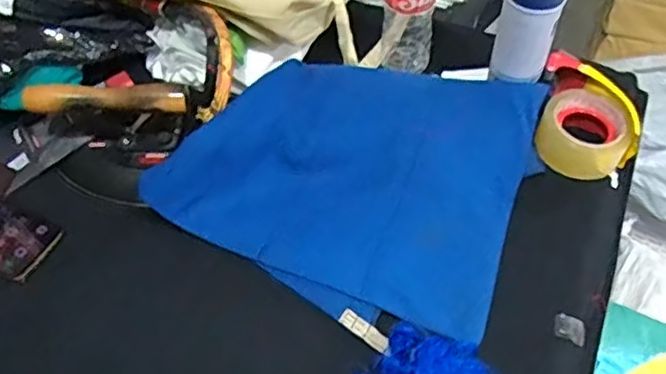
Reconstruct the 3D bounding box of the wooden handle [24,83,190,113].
[{"bbox_3d":[-0.243,-0.097,0.710,0.171,0.021,0.030,0,50,-1],"label":"wooden handle"}]

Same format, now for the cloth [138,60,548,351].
[{"bbox_3d":[0.031,-0.034,0.740,0.367,0.051,0.342,20,53,16],"label":"cloth"}]

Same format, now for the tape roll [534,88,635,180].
[{"bbox_3d":[0.295,-0.064,0.782,0.101,0.053,0.092,17,52,13],"label":"tape roll"}]

